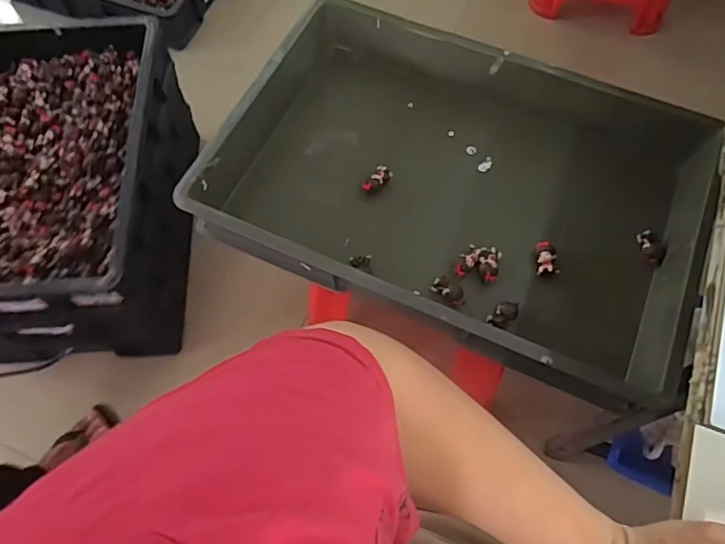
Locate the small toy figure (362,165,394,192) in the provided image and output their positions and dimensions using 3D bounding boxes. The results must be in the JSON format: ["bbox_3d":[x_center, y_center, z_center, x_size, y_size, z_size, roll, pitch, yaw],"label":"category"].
[{"bbox_3d":[0.019,-0.127,0.787,0.021,0.026,0.046,41,70,17],"label":"small toy figure"}]

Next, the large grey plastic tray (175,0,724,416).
[{"bbox_3d":[0.125,-0.122,0.757,0.593,0.094,0.405,24,66,10],"label":"large grey plastic tray"}]

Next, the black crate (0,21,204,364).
[{"bbox_3d":[-0.590,-0.179,1.108,0.422,0.267,0.596,-3,64,-2],"label":"black crate"}]

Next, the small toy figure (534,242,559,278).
[{"bbox_3d":[0.238,-0.018,0.733,0.025,0.022,0.043,-1,64,-1],"label":"small toy figure"}]

